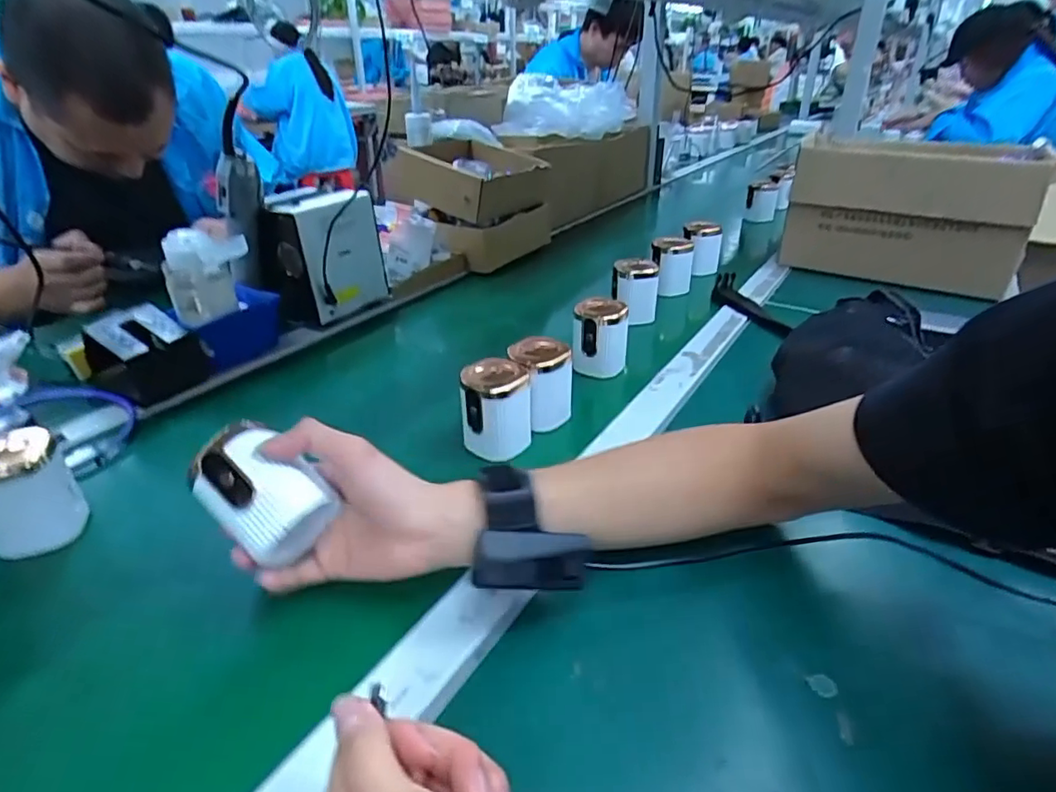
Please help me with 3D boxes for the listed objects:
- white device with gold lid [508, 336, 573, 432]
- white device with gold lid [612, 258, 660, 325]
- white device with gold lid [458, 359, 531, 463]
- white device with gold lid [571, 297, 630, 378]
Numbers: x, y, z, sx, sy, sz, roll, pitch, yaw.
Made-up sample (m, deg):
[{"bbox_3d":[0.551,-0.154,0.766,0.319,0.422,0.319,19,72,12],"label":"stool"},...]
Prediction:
[{"bbox_3d":[0.010,-0.012,0.549,0.061,0.072,0.051,-22,38,-33],"label":"white device with gold lid"},{"bbox_3d":[0.141,-0.141,0.773,0.060,0.069,0.068,5,31,7],"label":"white device with gold lid"},{"bbox_3d":[-0.027,0.010,0.515,0.057,0.076,0.051,5,31,7],"label":"white device with gold lid"},{"bbox_3d":[0.078,-0.064,0.639,0.058,0.068,0.053,1,31,1],"label":"white device with gold lid"}]

